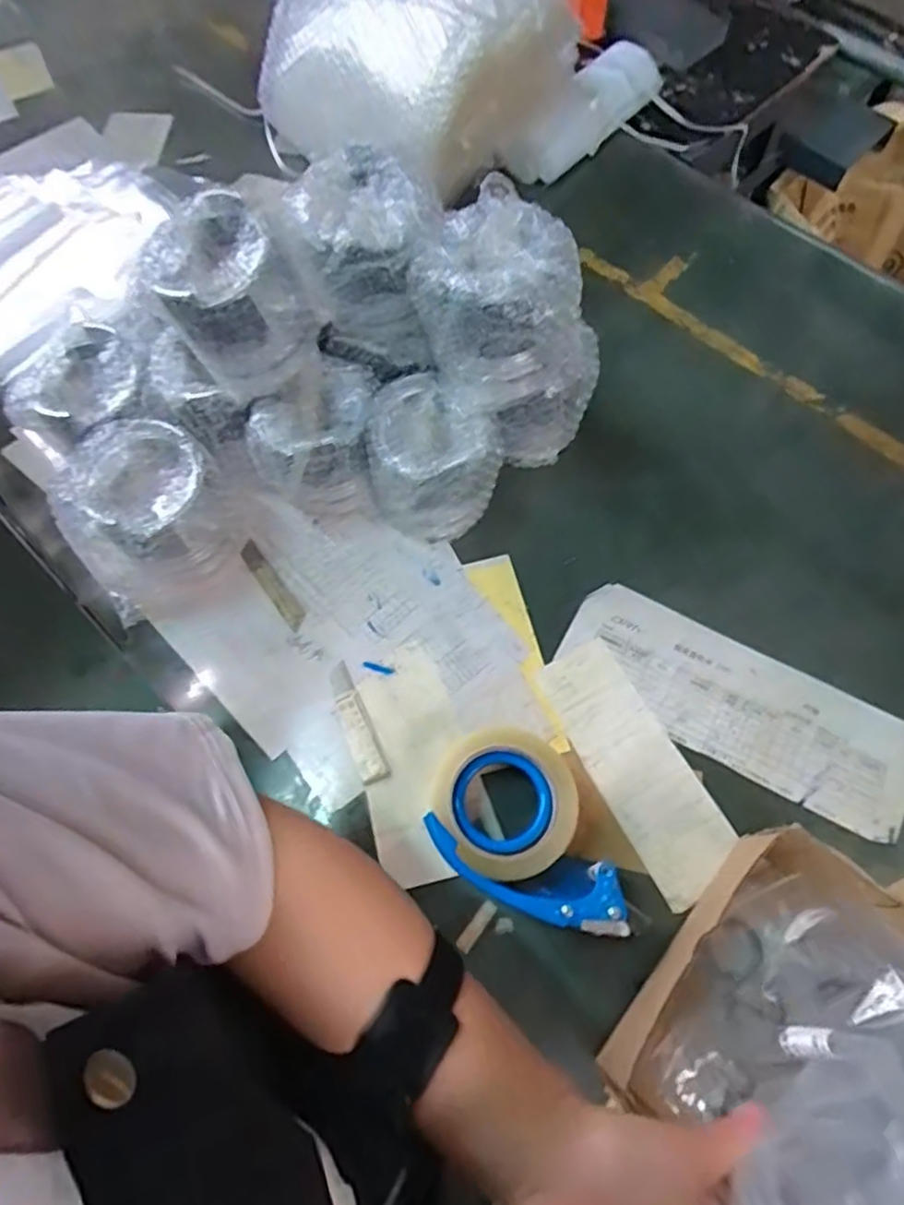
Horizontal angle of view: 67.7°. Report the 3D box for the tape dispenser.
[{"bbox_3d":[0.046,0.177,0.502,0.107,0.054,0.155,-20,68,-7],"label":"tape dispenser"}]

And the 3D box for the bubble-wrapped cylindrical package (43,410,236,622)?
[{"bbox_3d":[-0.267,-0.073,0.592,0.142,0.112,0.122,-28,69,-10],"label":"bubble-wrapped cylindrical package"}]

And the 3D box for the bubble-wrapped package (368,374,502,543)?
[{"bbox_3d":[-0.023,-0.122,0.607,0.101,0.113,0.112,-42,73,-15],"label":"bubble-wrapped package"}]

